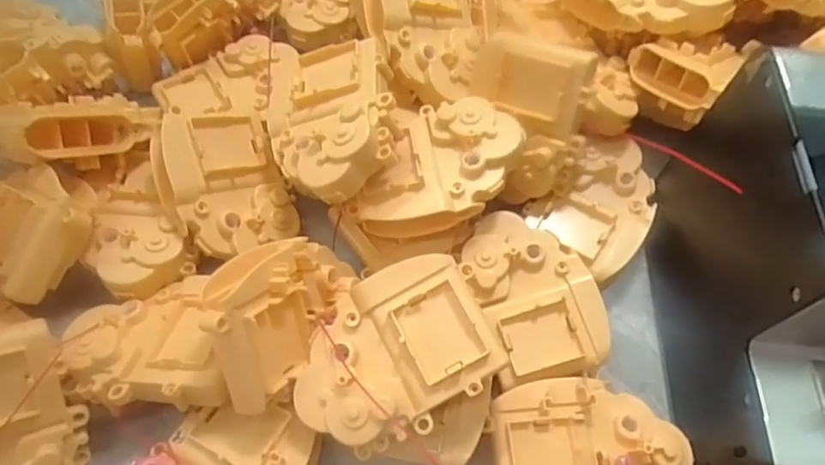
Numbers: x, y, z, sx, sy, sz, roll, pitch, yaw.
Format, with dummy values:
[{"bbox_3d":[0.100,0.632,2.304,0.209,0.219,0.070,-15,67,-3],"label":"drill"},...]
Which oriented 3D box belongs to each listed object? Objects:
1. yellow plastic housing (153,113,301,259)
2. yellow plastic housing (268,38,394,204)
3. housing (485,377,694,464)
[{"bbox_3d":[-0.114,-0.028,0.337,0.066,0.030,0.086,-22,85,-35],"label":"yellow plastic housing"},{"bbox_3d":[-0.046,-0.064,0.319,0.073,0.028,0.105,-15,58,17],"label":"yellow plastic housing"},{"bbox_3d":[0.089,0.112,0.287,0.094,0.034,0.070,1,61,-3],"label":"housing"}]

